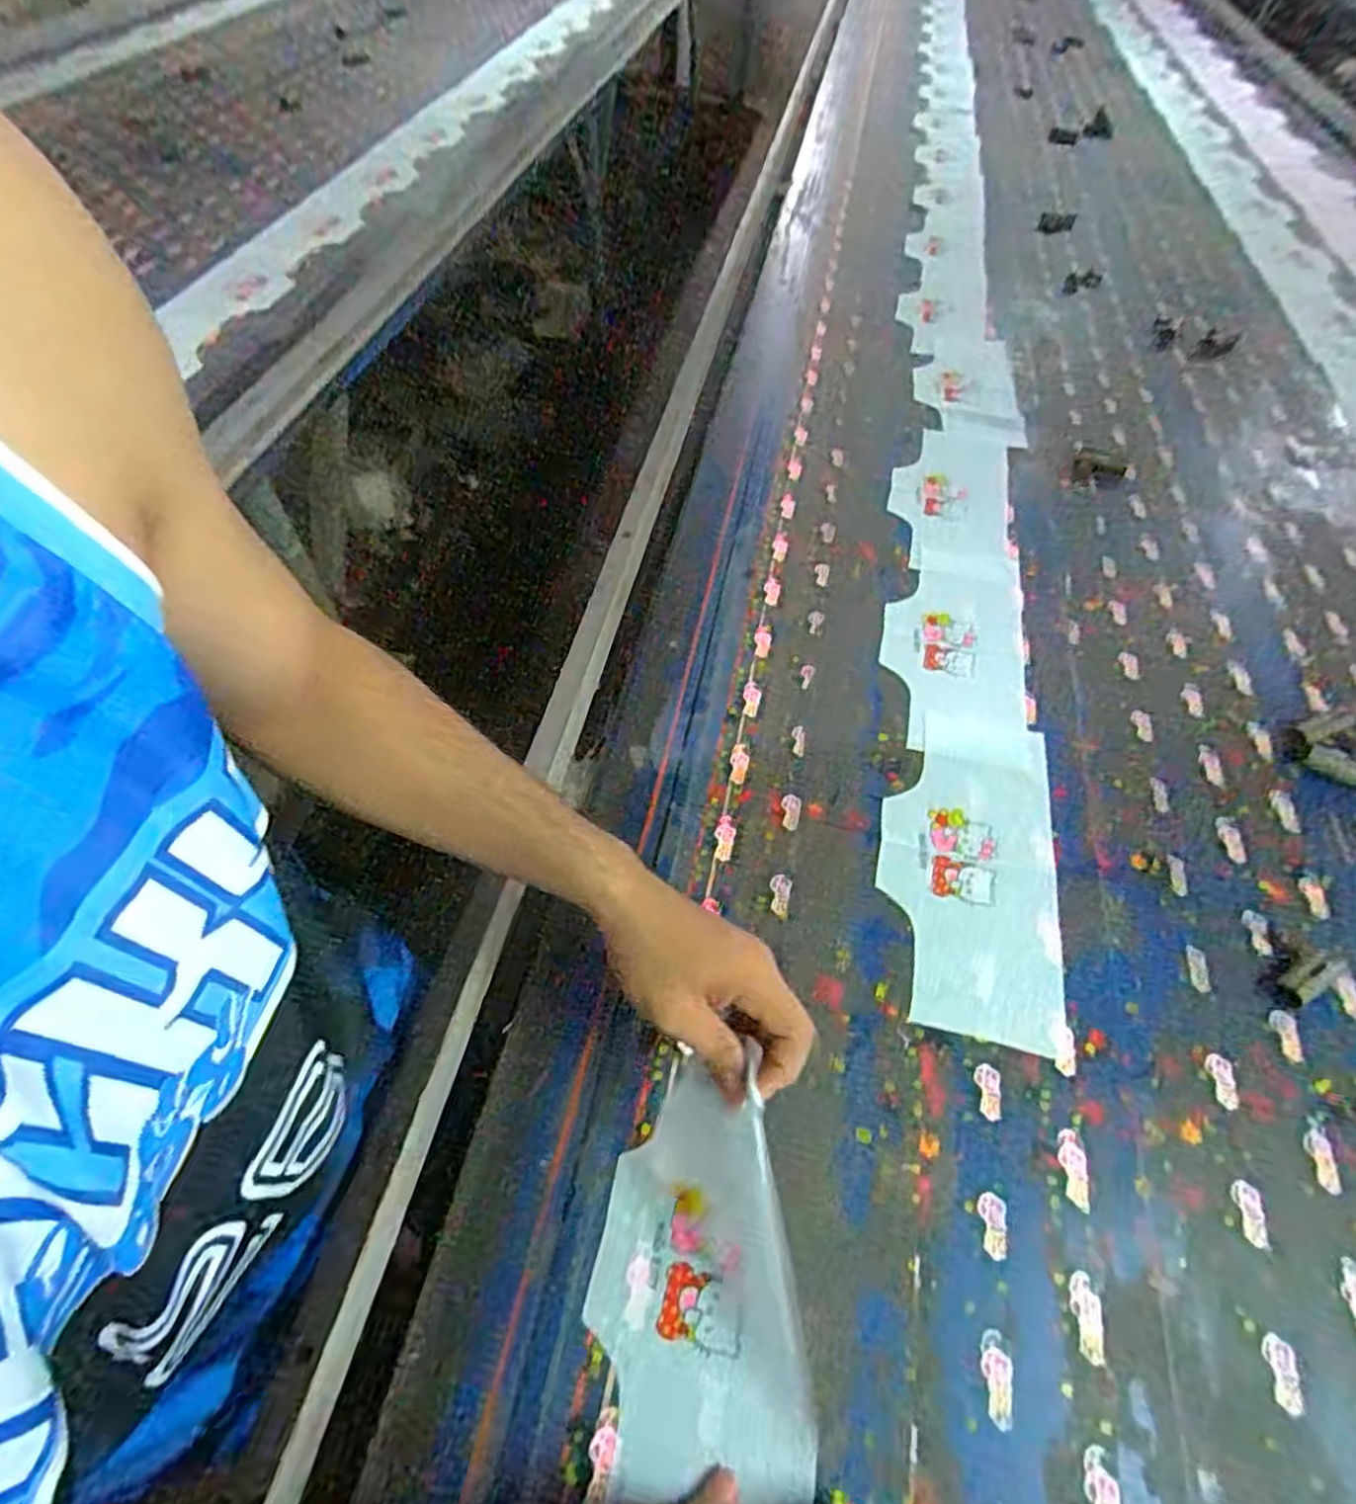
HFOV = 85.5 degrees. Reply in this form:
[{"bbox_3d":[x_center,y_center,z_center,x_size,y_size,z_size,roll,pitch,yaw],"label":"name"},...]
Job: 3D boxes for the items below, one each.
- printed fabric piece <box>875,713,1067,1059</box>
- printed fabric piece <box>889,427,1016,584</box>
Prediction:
[{"bbox_3d":[0.230,0.083,0.584,0.131,0.007,0.278,10,54,8],"label":"printed fabric piece"},{"bbox_3d":[0.321,-0.301,0.869,0.133,0.013,0.282,9,54,10],"label":"printed fabric piece"}]

